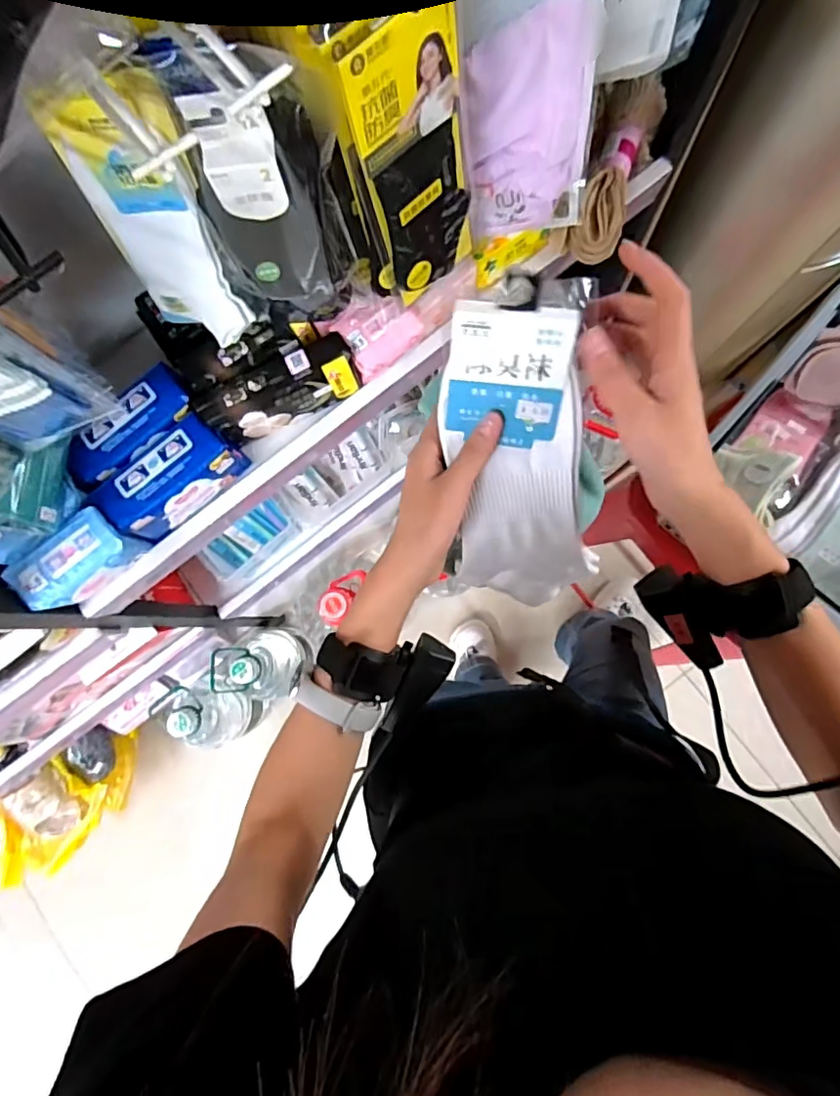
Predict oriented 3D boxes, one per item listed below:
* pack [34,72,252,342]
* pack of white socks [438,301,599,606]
[{"bbox_3d":[-0.213,-0.261,0.458,0.096,0.234,0.022,1,72,1],"label":"pack"},{"bbox_3d":[0.066,-0.043,0.380,0.091,0.035,0.232,-11,125,2],"label":"pack of white socks"}]

